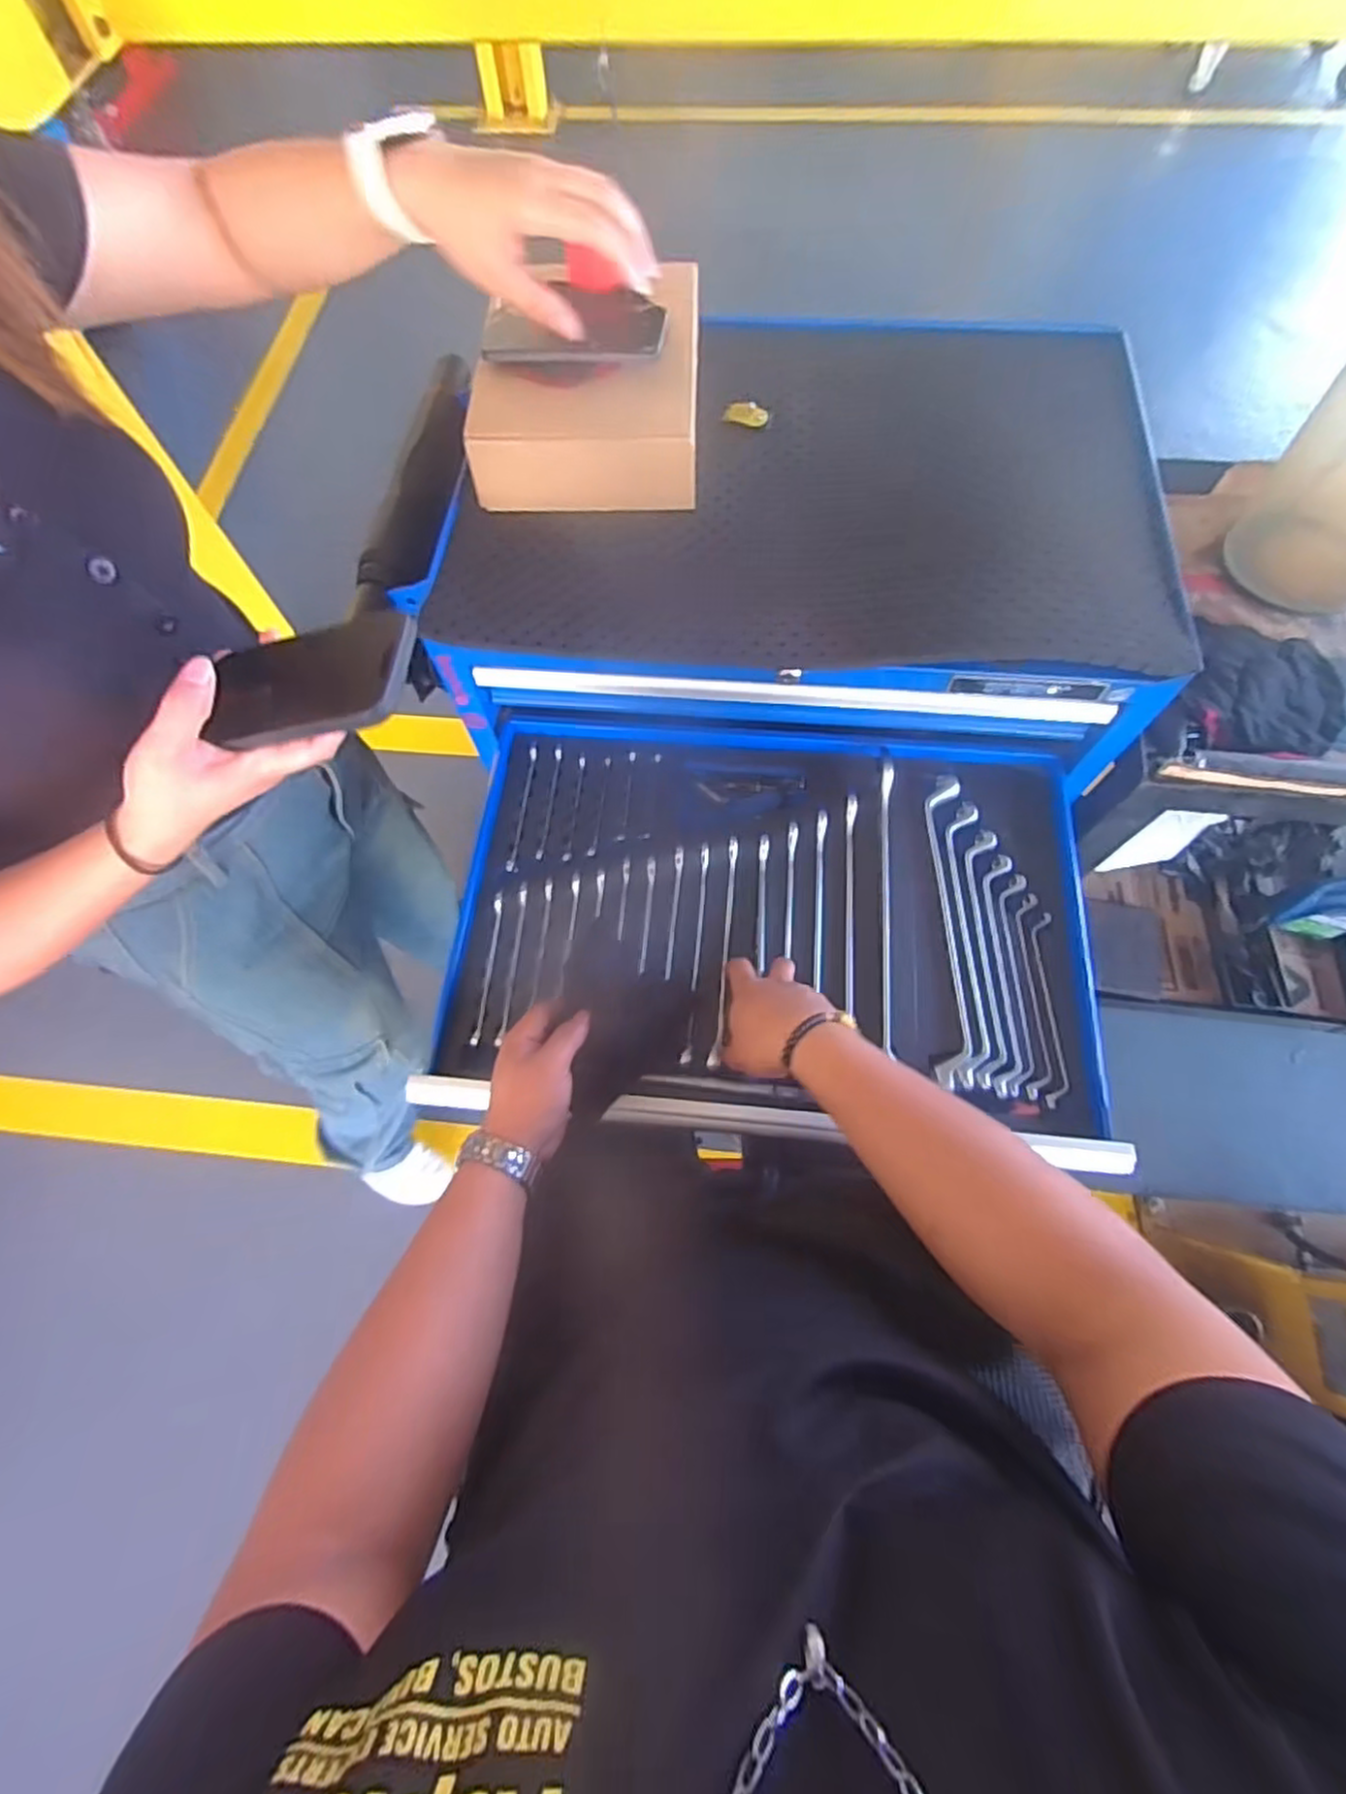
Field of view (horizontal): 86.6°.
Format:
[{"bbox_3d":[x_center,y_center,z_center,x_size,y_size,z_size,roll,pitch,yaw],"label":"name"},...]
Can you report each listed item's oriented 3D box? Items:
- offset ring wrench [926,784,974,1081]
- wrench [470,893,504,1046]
[{"bbox_3d":[0.263,0.021,0.680,0.032,0.021,0.310,4,67,4],"label":"offset ring wrench"},{"bbox_3d":[-0.178,0.067,0.688,0.008,0.012,0.150,3,67,3],"label":"wrench"}]

